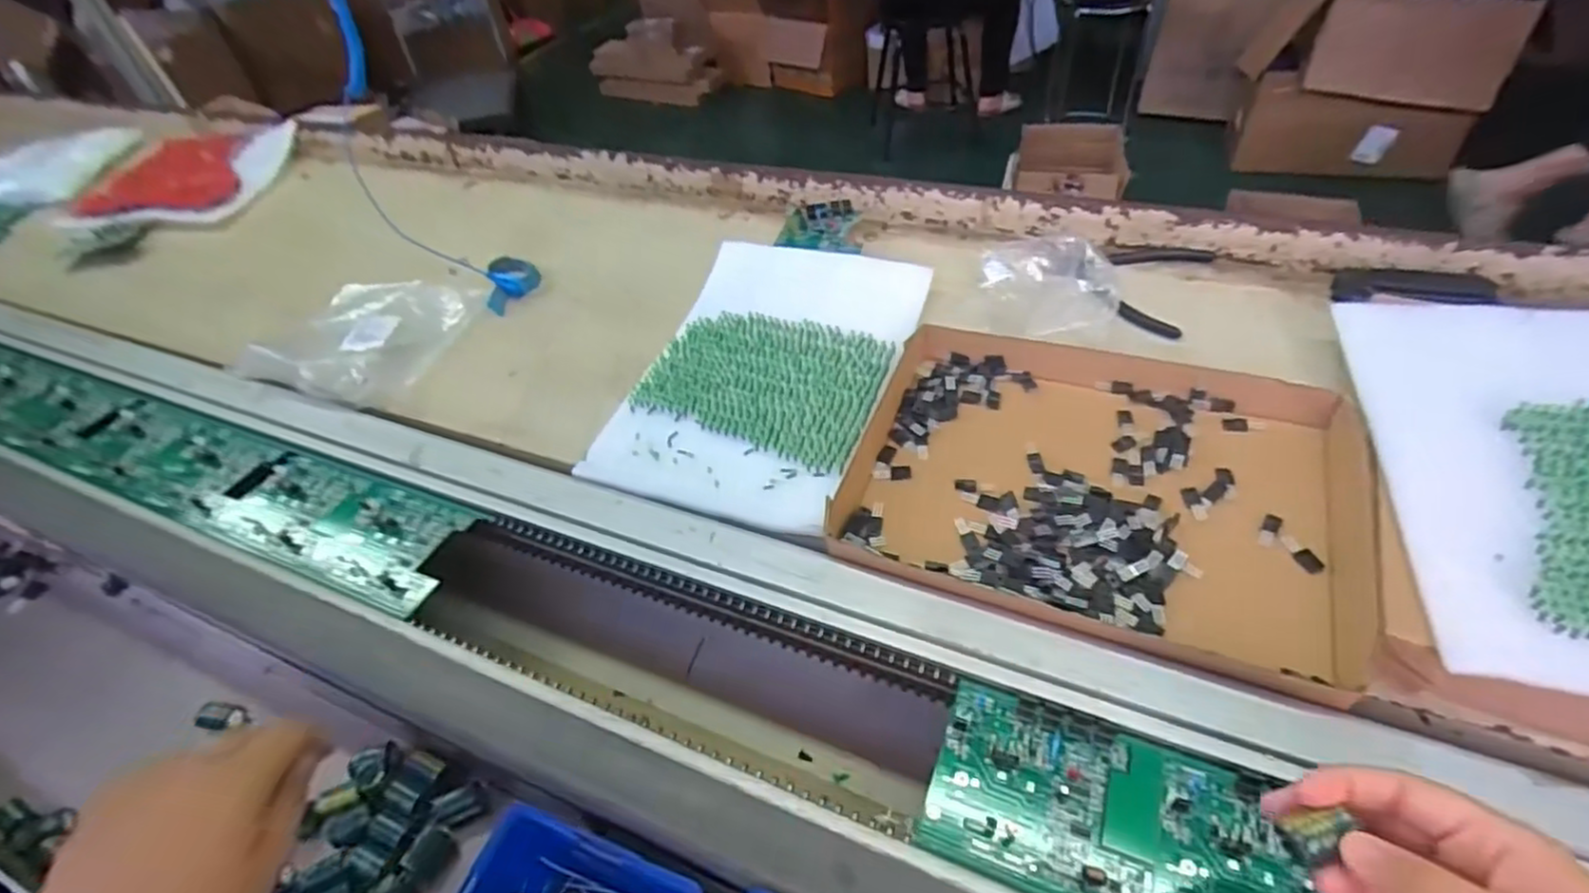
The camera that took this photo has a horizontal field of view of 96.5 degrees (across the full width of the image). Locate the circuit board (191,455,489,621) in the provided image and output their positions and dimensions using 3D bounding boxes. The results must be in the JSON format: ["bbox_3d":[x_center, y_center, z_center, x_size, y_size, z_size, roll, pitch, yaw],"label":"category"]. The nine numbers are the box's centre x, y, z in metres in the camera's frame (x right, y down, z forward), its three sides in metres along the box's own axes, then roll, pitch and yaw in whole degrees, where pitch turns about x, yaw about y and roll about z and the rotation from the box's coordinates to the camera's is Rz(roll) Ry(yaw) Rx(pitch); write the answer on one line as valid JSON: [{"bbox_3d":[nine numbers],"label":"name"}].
[{"bbox_3d":[-0.354,0.062,0.554,0.226,0.014,0.097,13,47,21],"label":"circuit board"}]

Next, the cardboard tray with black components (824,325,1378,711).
[{"bbox_3d":[0.211,0.019,0.500,0.319,0.036,0.246,12,46,20],"label":"cardboard tray with black components"}]

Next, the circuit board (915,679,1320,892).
[{"bbox_3d":[0.178,0.192,0.350,0.213,0.017,0.094,13,46,21],"label":"circuit board"}]

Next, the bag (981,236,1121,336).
[{"bbox_3d":[0.222,-0.143,0.619,0.114,0.053,0.114,3,44,12],"label":"bag"}]

